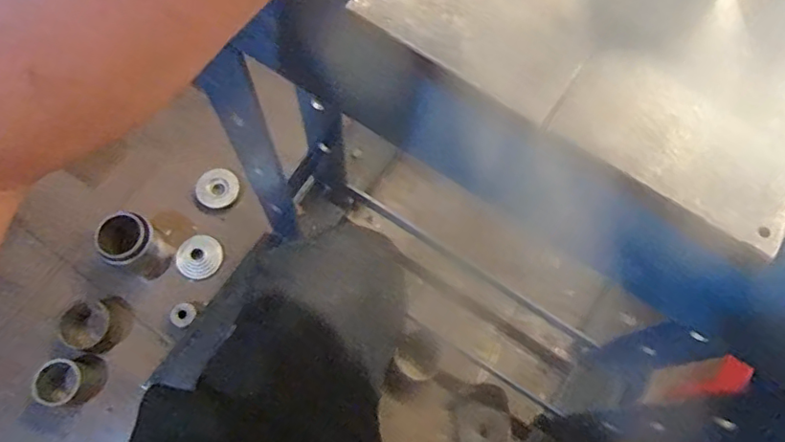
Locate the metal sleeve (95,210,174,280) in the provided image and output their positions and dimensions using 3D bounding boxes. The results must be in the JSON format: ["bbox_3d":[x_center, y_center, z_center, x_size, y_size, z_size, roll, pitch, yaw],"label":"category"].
[{"bbox_3d":[-0.413,0.040,0.890,0.082,0.121,0.077,1,70,-3],"label":"metal sleeve"}]

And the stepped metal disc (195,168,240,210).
[{"bbox_3d":[-0.306,-0.057,0.986,0.069,0.016,0.070,1,70,-3],"label":"stepped metal disc"}]

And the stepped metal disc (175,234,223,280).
[{"bbox_3d":[-0.328,0.061,0.950,0.077,0.012,0.073,1,70,-3],"label":"stepped metal disc"}]

